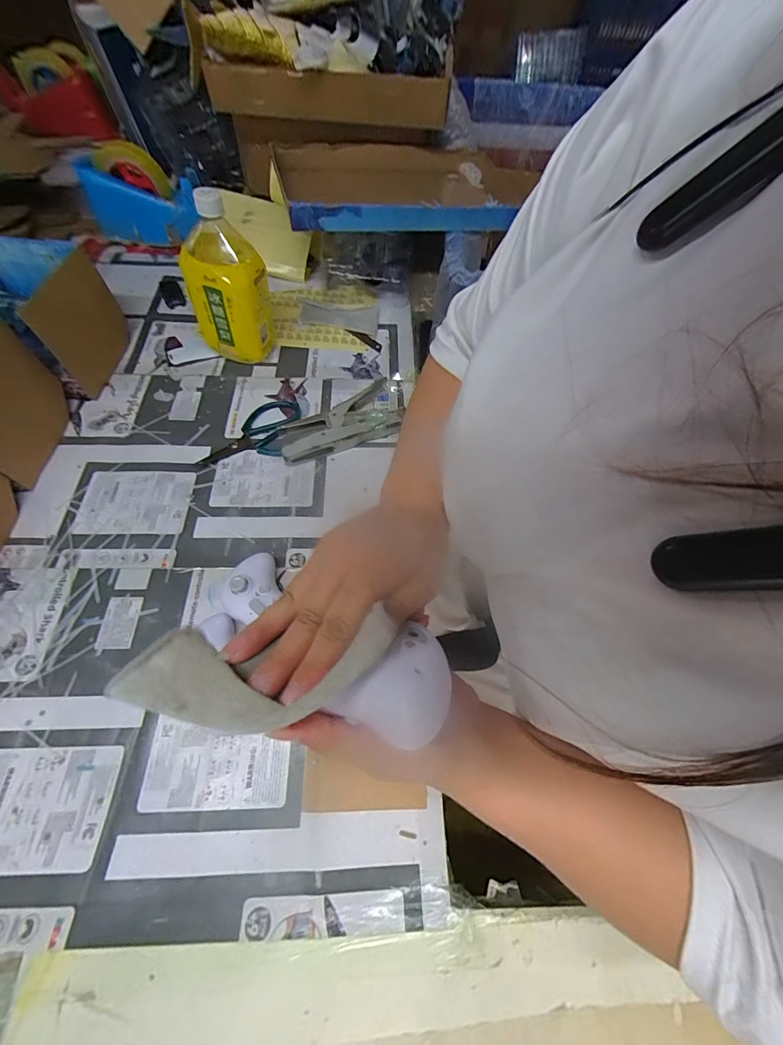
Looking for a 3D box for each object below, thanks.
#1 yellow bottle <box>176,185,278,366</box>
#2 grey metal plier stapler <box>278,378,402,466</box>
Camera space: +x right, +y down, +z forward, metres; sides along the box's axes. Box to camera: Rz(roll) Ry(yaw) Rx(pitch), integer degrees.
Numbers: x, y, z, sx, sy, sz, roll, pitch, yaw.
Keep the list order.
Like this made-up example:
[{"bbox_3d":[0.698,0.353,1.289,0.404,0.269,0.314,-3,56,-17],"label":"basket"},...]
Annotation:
[{"bbox_3d":[-0.225,-0.326,0.513,0.101,0.203,0.089,-19,66,-12],"label":"yellow bottle"},{"bbox_3d":[-0.075,-0.141,0.525,0.170,0.027,0.088,-22,66,-14],"label":"grey metal plier stapler"}]

